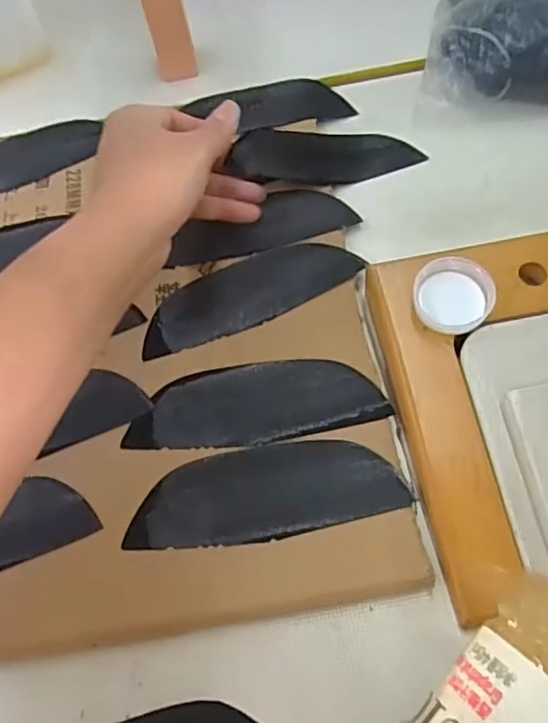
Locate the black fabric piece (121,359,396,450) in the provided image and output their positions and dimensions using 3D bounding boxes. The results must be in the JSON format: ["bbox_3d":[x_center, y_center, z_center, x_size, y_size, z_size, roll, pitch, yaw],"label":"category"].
[{"bbox_3d":[-0.010,0.020,0.331,0.133,0.005,0.048,-8,60,-1],"label":"black fabric piece"}]

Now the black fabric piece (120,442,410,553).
[{"bbox_3d":[-0.003,0.064,0.308,0.133,0.005,0.047,-9,60,-1],"label":"black fabric piece"}]

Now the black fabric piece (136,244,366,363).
[{"bbox_3d":[-0.015,-0.043,0.369,0.133,0.004,0.047,-22,61,-9],"label":"black fabric piece"}]

